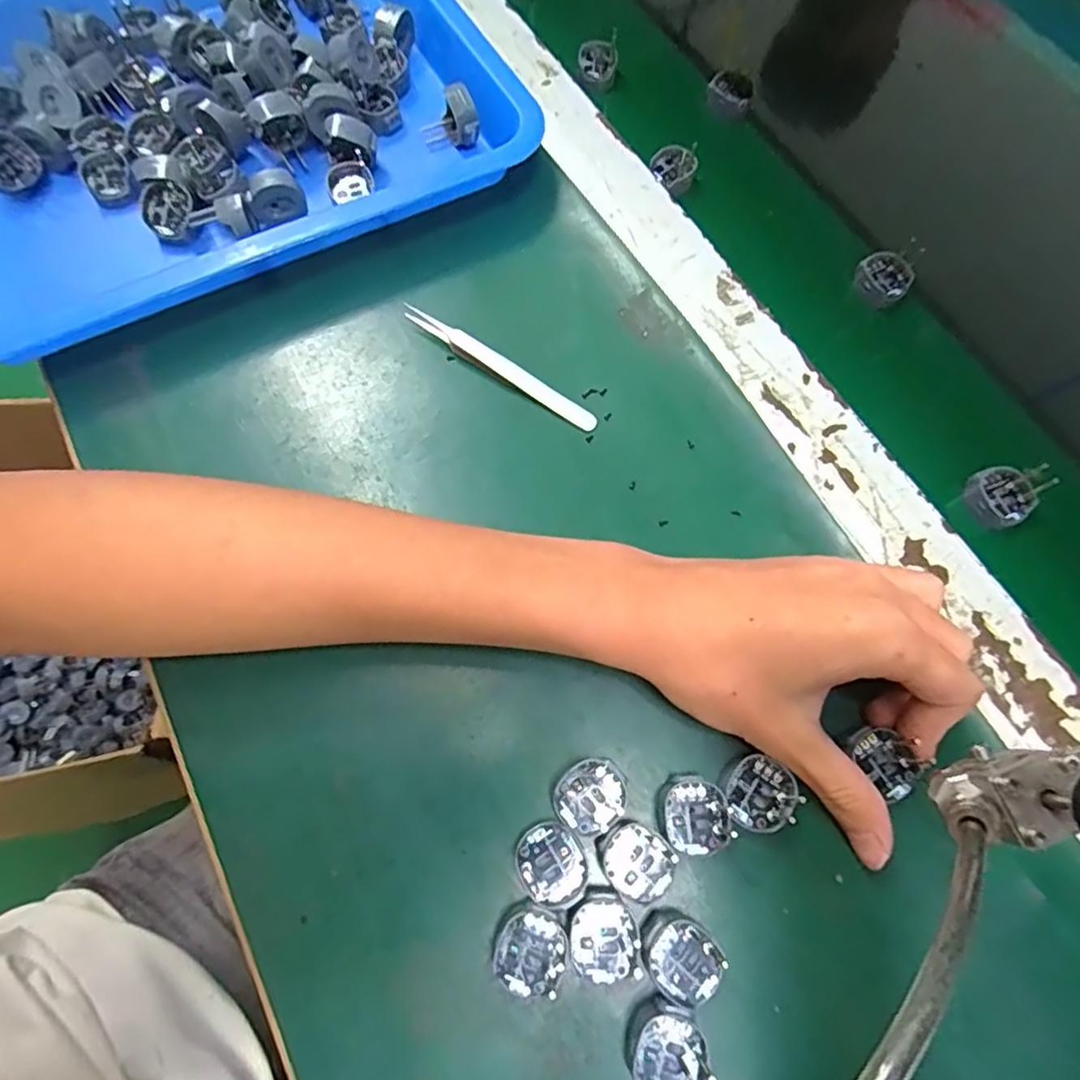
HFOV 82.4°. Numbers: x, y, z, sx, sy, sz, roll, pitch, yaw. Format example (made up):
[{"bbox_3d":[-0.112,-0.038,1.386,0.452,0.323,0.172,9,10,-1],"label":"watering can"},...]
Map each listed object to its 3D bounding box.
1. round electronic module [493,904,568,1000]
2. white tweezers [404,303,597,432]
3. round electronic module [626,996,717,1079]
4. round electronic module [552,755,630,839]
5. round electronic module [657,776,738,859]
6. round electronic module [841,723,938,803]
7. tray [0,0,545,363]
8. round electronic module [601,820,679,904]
[{"bbox_3d":[-0.003,0.147,0.222,0.025,0.009,0.027,1,69,-2],"label":"round electronic module"},{"bbox_3d":[-0.021,-0.086,0.307,0.112,0.012,0.011,34,71,10],"label":"white tweezers"},{"bbox_3d":[0.043,0.175,0.211,0.026,0.010,0.030,-10,70,-6],"label":"round electronic module"},{"bbox_3d":[0.020,0.098,0.236,0.028,0.004,0.025,-29,73,-12],"label":"round electronic module"},{"bbox_3d":[0.059,0.105,0.234,0.026,0.004,0.028,1,69,-2],"label":"round electronic module"},{"bbox_3d":[0.137,0.086,0.242,0.020,0.006,0.028,-33,74,-14],"label":"round electronic module"},{"bbox_3d":[-0.191,-0.240,0.345,0.340,0.033,0.257,-23,71,-10],"label":"tray"},{"bbox_3d":[0.037,0.119,0.228,0.024,0.004,0.027,-38,75,-15],"label":"round electronic module"}]

